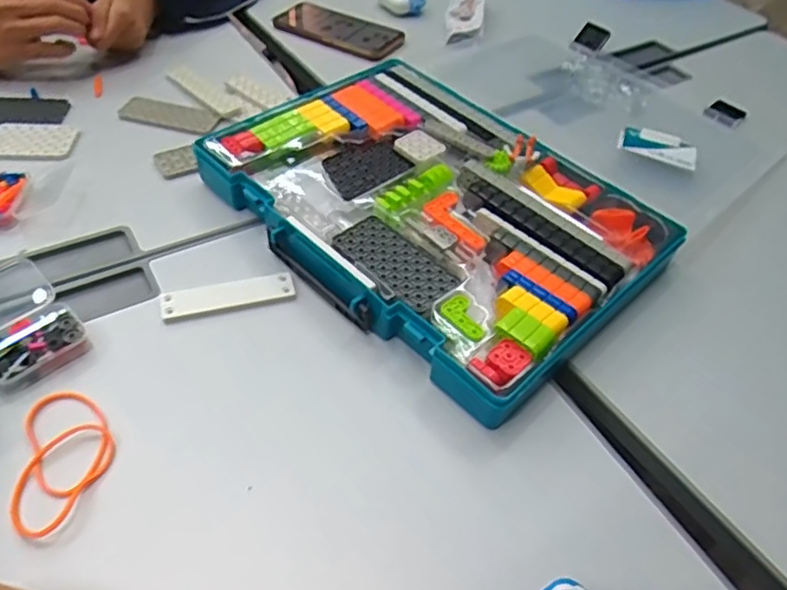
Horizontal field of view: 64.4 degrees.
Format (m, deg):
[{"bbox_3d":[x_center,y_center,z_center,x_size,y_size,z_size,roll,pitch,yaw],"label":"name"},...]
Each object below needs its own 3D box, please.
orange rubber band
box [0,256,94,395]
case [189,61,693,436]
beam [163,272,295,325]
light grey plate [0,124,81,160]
[{"bbox_3d":[-0.205,0.101,0.392,0.055,0.004,0.097,-7,50,-12],"label":"orange rubber band"},{"bbox_3d":[-0.271,0.019,0.448,0.097,0.026,0.065,38,55,25],"label":"box"},{"bbox_3d":[0.032,-0.081,0.553,0.264,0.043,0.366,-35,60,-31],"label":"case"},{"bbox_3d":[-0.128,0.000,0.487,0.100,0.006,0.028,-11,50,-15],"label":"beam"},{"bbox_3d":[-0.350,-0.148,0.605,0.082,0.005,0.049,3,48,-3],"label":"light grey plate"}]

